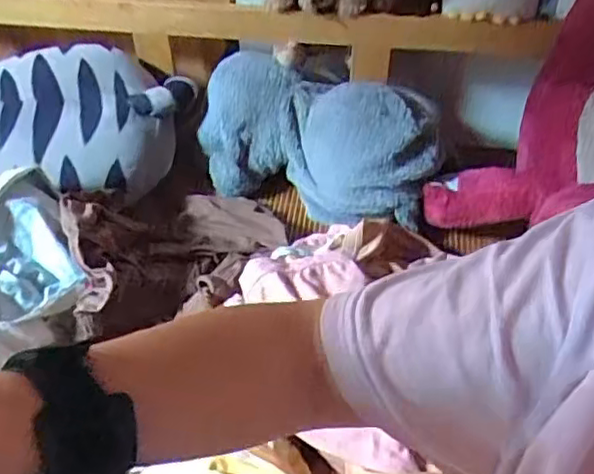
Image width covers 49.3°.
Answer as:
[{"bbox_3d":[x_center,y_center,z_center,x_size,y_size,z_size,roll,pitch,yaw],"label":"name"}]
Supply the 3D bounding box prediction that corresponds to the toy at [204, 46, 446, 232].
[{"bbox_3d":[0.034,-0.151,1.006,0.355,0.174,0.213,5,44,5],"label":"toy"}]

